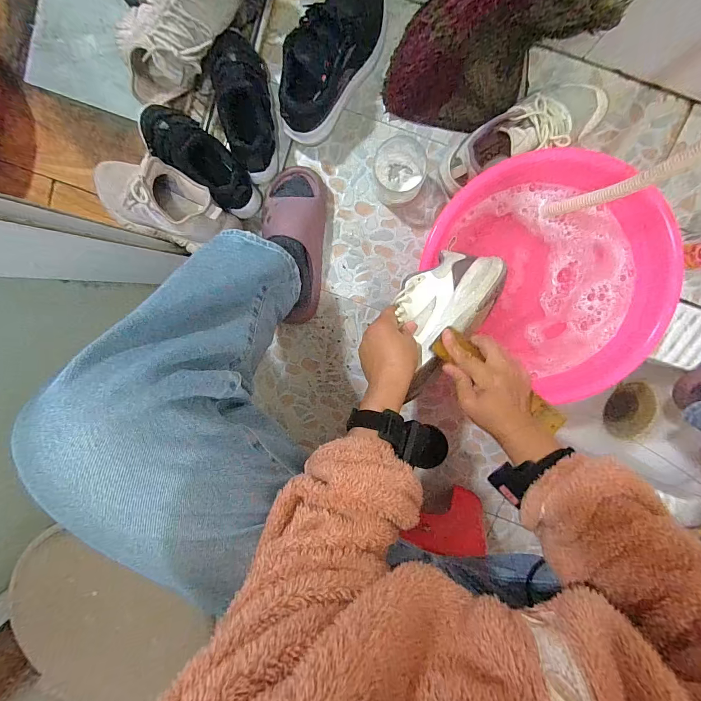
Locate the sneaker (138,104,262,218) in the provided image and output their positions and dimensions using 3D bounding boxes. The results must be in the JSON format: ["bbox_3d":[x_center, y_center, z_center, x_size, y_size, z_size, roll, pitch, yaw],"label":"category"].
[{"bbox_3d":[-0.239,-0.307,0.583,0.209,0.069,0.079,36,100,0],"label":"sneaker"}]

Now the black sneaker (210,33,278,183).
[{"bbox_3d":[-0.159,-0.388,0.575,0.075,0.076,0.219,-8,97,7],"label":"black sneaker"}]

